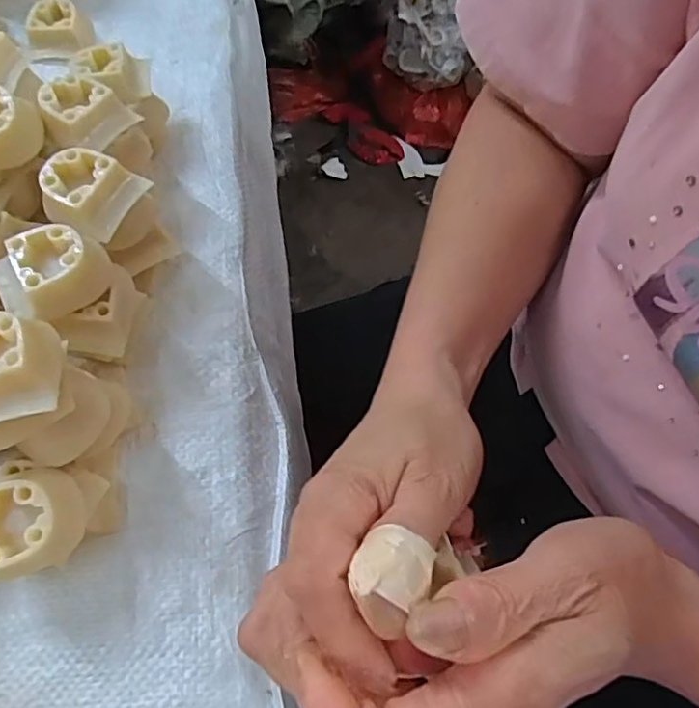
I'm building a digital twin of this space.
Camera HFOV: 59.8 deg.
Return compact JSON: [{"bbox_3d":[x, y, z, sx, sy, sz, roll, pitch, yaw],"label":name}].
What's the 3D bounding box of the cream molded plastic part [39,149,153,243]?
[{"bbox_3d":[-0.119,-0.076,0.278,0.036,0.016,0.039,29,67,12],"label":"cream molded plastic part"}]

